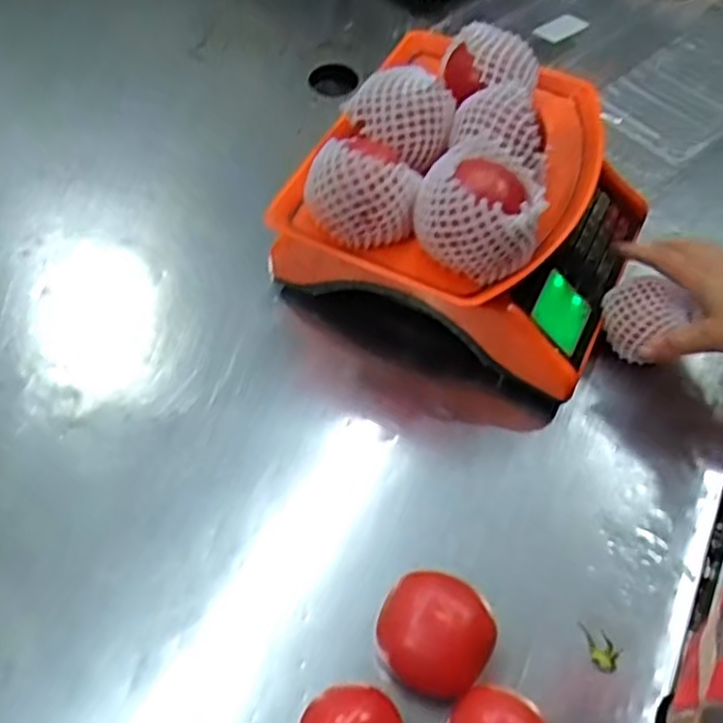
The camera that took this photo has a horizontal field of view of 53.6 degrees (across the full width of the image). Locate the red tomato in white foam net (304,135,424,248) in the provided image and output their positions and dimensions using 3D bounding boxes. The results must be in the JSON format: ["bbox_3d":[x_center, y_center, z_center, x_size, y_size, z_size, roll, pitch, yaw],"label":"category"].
[{"bbox_3d":[0.002,-0.128,0.537,0.072,0.063,0.067,0,58,0],"label":"red tomato in white foam net"}]

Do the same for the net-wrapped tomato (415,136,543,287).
[{"bbox_3d":[0.088,-0.118,0.535,0.093,0.062,0.093,7,58,4],"label":"net-wrapped tomato"}]

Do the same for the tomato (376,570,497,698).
[{"bbox_3d":[0.049,0.186,0.488,0.074,0.059,0.069,0,58,0],"label":"tomato"}]

